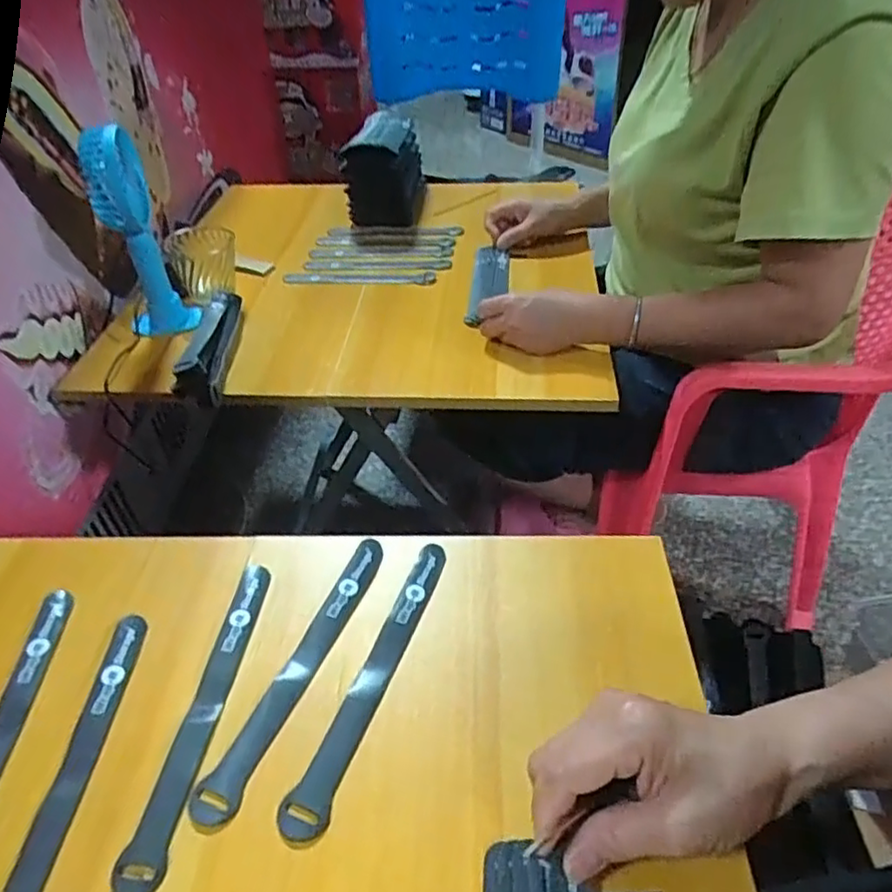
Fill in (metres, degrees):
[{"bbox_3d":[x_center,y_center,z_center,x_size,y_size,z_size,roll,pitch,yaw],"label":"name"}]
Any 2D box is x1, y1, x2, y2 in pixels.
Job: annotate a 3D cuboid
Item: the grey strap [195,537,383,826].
[{"bbox_3d":[-0.087,0.131,0.403,0.024,0.006,0.190,14,44,18],"label":"grey strap"}]

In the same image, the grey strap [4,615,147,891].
[{"bbox_3d":[-0.206,0.180,0.360,0.025,0.005,0.194,2,43,-2],"label":"grey strap"}]

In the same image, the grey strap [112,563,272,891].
[{"bbox_3d":[-0.140,0.150,0.387,0.023,0.006,0.194,2,42,7],"label":"grey strap"}]

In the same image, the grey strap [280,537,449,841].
[{"bbox_3d":[-0.042,0.135,0.400,0.022,0.010,0.193,12,43,16],"label":"grey strap"}]

